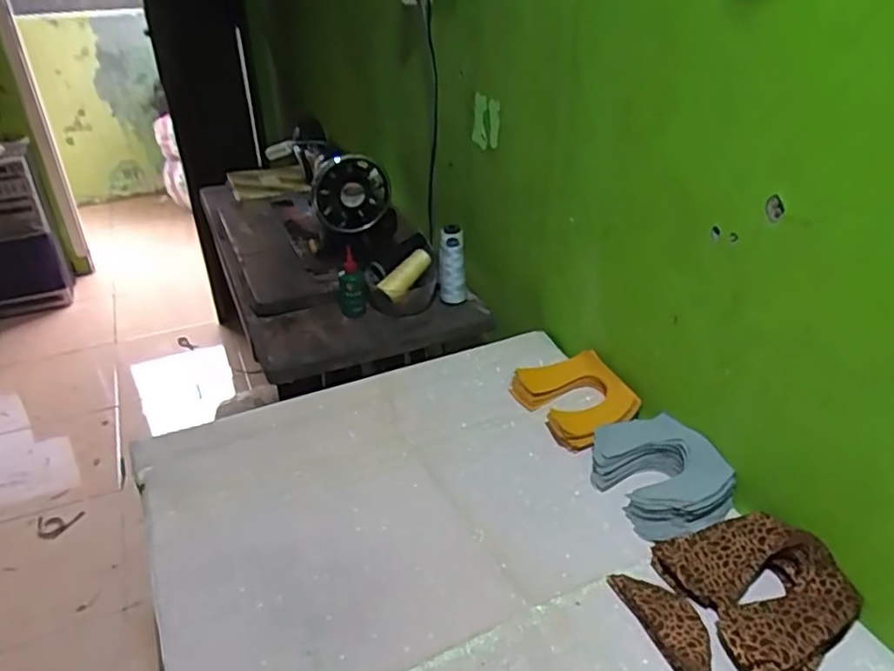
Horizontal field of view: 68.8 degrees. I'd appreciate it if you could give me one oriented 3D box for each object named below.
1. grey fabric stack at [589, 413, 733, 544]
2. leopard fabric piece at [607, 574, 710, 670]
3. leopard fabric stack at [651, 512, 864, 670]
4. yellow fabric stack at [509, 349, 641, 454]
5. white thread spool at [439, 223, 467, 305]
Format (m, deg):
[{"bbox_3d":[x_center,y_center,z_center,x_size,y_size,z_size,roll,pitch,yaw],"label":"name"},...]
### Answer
[{"bbox_3d":[0.243,0.157,0.756,0.124,0.048,0.163,-14,35,-17],"label":"grey fabric stack"},{"bbox_3d":[0.208,0.268,0.611,0.048,0.017,0.124,-15,35,-18],"label":"leopard fabric piece"},{"bbox_3d":[0.303,0.240,0.629,0.139,0.041,0.162,-14,35,-17],"label":"leopard fabric stack"},{"bbox_3d":[0.173,0.083,0.891,0.124,0.044,0.160,-16,35,-20],"label":"yellow fabric stack"},{"bbox_3d":[0.010,-0.116,1.139,0.048,0.129,0.052,-2,33,1],"label":"white thread spool"}]

